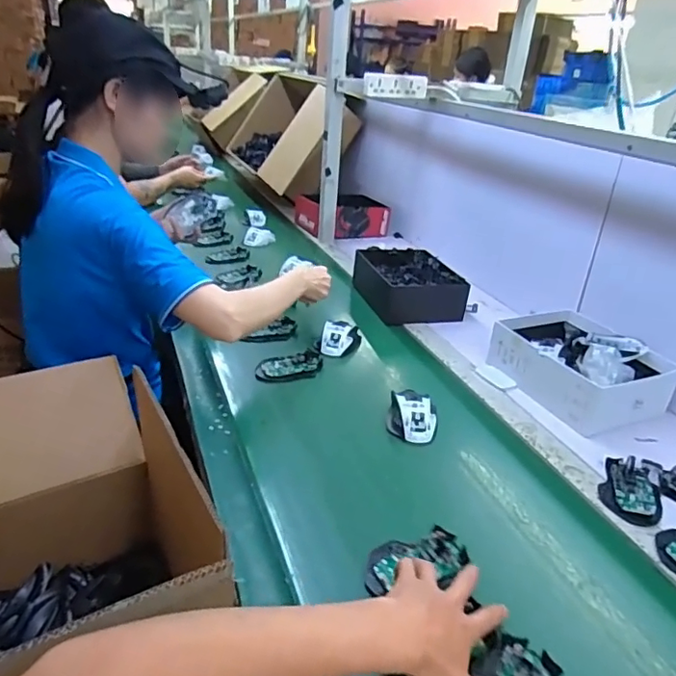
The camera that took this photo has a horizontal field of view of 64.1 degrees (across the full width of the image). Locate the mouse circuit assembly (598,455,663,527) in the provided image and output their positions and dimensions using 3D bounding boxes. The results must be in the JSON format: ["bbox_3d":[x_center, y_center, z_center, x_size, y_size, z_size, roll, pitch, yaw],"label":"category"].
[{"bbox_3d":[0.392,0.194,0.715,0.071,0.024,0.122,19,30,26],"label":"mouse circuit assembly"}]

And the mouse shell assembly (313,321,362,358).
[{"bbox_3d":[0.002,-0.003,1.008,0.072,0.037,0.098,12,28,15],"label":"mouse shell assembly"}]

